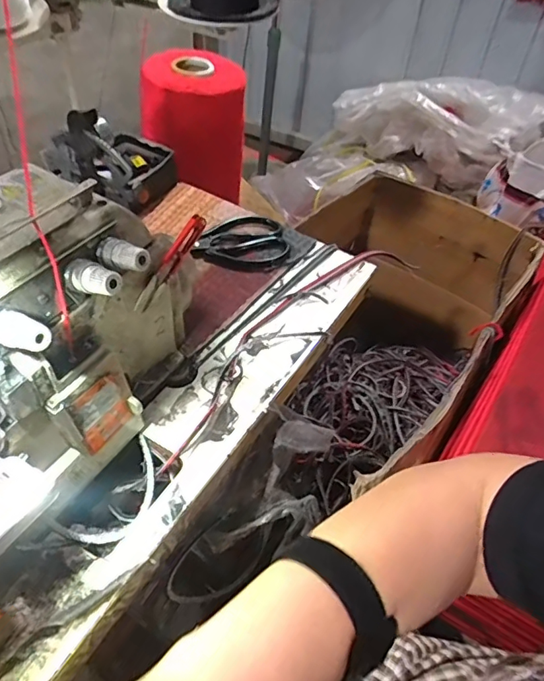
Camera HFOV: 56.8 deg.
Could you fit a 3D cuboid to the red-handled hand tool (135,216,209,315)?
[{"bbox_3d":[-0.094,-0.071,0.463,0.010,0.024,0.102,33,88,26],"label":"red-handled hand tool"}]

